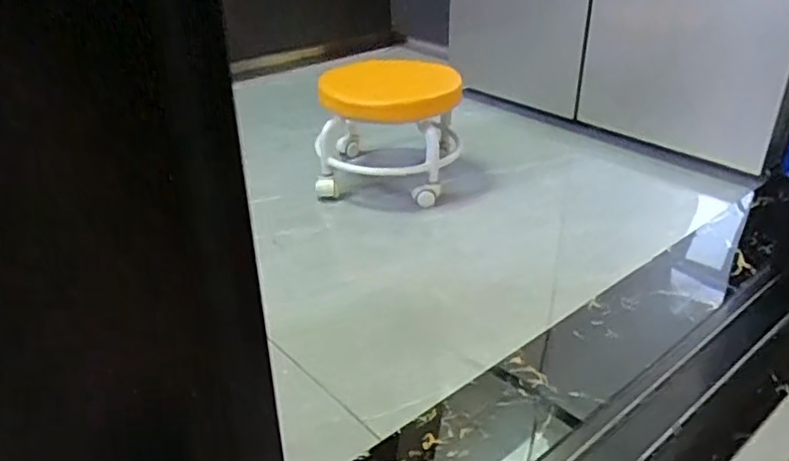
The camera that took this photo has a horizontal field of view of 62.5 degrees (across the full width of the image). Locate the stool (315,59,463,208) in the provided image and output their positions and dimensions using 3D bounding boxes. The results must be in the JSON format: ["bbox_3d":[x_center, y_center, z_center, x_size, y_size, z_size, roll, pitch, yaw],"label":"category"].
[{"bbox_3d":[-0.011,-0.192,1.186,0.266,0.213,0.228,-3,30,0],"label":"stool"}]

